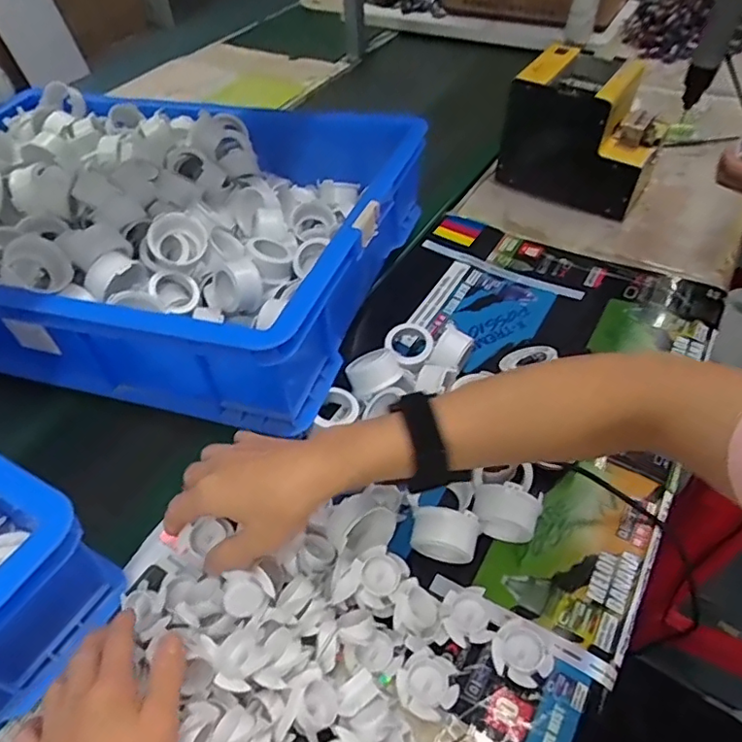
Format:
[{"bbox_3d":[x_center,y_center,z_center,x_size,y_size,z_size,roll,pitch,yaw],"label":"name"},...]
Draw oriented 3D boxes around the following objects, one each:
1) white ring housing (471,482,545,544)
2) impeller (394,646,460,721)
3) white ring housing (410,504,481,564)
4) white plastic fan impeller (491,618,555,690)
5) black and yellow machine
[{"bbox_3d":[0.104,0.113,0.439,0.049,0.048,0.031,11,50,13],"label":"white ring housing"},{"bbox_3d":[0.039,0.211,0.382,0.040,0.012,0.038,-2,48,2],"label":"impeller"},{"bbox_3d":[0.056,0.125,0.428,0.049,0.041,0.028,7,49,9],"label":"white ring housing"},{"bbox_3d":[0.103,0.196,0.392,0.036,0.014,0.038,-2,48,2],"label":"white plastic fan impeller"},{"bbox_3d":[0.273,-0.307,0.729,0.173,0.140,0.128,24,54,23],"label":"black and yellow machine"}]

